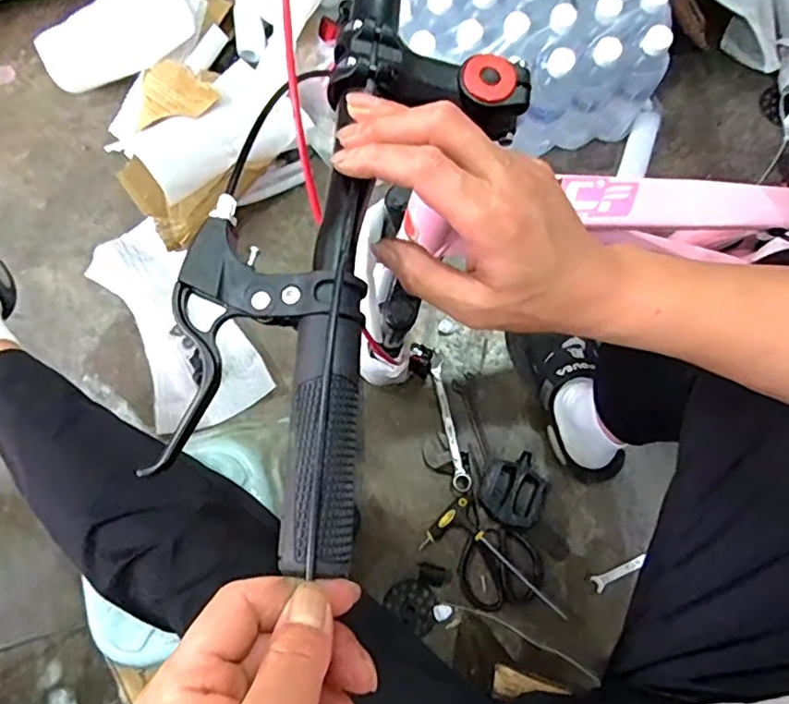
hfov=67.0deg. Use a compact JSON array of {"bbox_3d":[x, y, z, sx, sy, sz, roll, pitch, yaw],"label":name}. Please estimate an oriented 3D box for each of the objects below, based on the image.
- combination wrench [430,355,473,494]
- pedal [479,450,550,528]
[{"bbox_3d":[0.081,0.105,0.870,0.024,0.016,0.193,-10,78,-1],"label":"combination wrench"},{"bbox_3d":[0.172,0.190,0.837,0.089,0.027,0.100,31,80,7],"label":"pedal"}]

